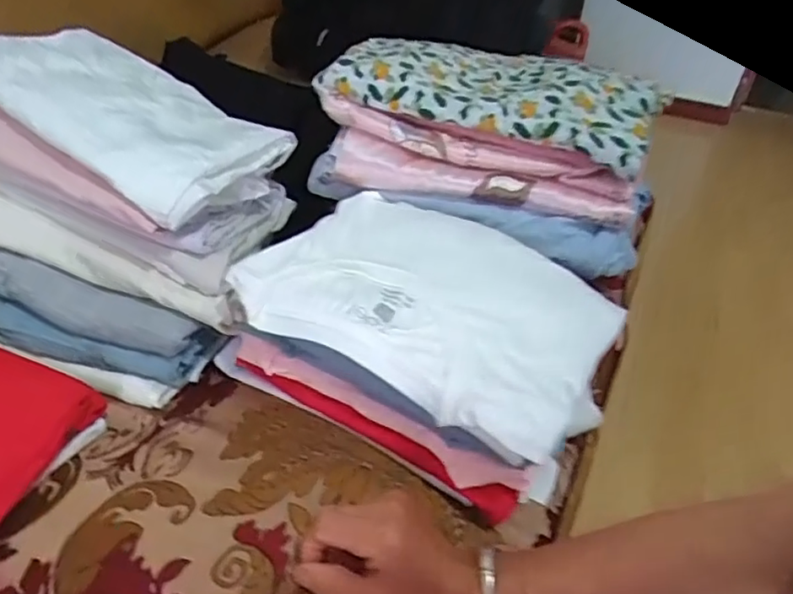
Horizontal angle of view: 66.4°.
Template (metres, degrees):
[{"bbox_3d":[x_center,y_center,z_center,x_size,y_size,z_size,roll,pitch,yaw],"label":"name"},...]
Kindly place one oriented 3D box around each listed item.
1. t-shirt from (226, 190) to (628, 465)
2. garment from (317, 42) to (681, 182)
[{"bbox_3d":[0.032,0.000,0.489,0.277,0.039,0.187,23,42,23],"label":"t-shirt"},{"bbox_3d":[0.104,-0.214,0.616,0.322,0.051,0.169,13,39,11],"label":"garment"}]

